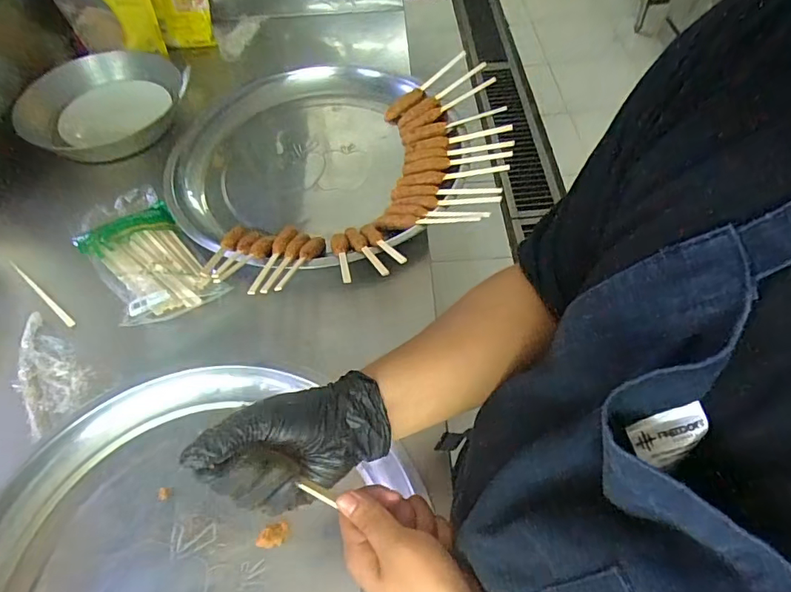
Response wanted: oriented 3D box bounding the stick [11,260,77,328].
[{"bbox_3d":[-0.511,-0.007,0.702,0.175,0.011,0.010,33,64,23],"label":"stick"}]

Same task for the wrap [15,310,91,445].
[{"bbox_3d":[-0.450,0.092,0.629,0.076,0.013,0.170,-35,60,-19],"label":"wrap"}]

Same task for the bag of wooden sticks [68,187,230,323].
[{"bbox_3d":[-0.366,-0.061,0.711,0.135,0.038,0.274,-37,61,-20],"label":"bag of wooden sticks"}]

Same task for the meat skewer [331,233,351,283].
[{"bbox_3d":[-0.073,-0.058,0.662,0.024,0.020,0.115,-11,44,-4],"label":"meat skewer"}]

